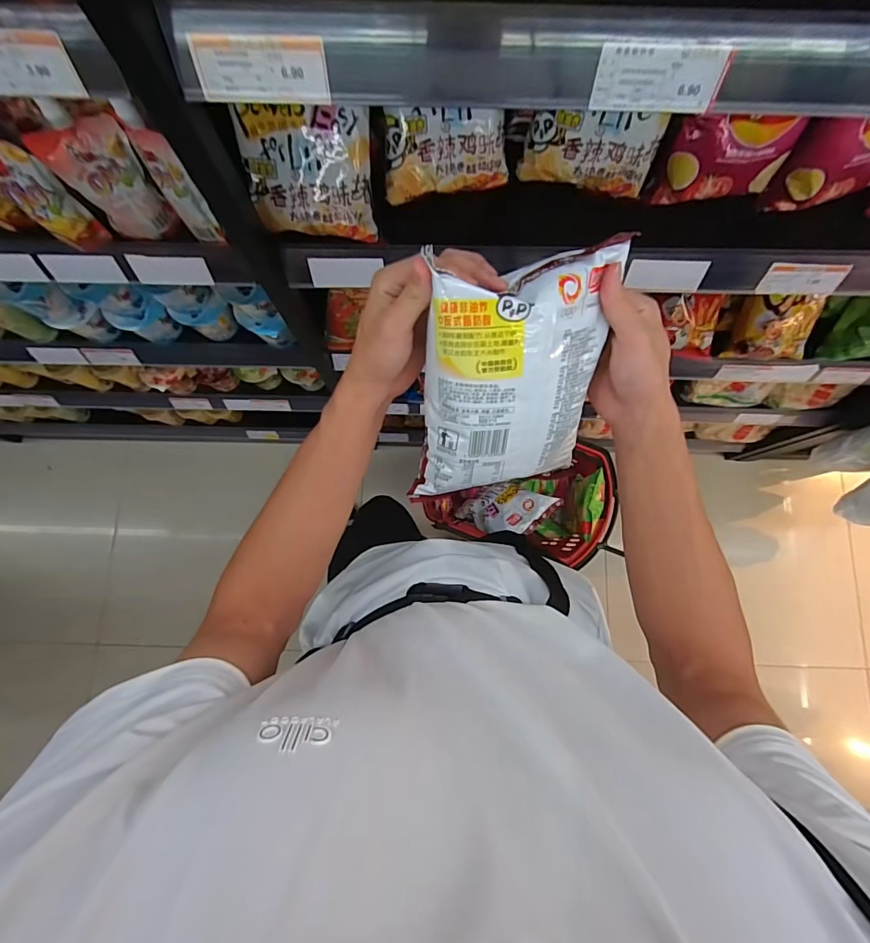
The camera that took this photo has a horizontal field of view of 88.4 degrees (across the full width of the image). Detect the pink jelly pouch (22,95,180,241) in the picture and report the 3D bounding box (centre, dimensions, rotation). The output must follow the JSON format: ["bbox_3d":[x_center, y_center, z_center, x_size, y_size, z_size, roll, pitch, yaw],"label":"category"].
[{"bbox_3d":[-0.355,-0.317,0.484,0.081,0.145,0.031,-14,80,-3],"label":"pink jelly pouch"}]

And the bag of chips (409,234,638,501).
[{"bbox_3d":[0.064,-0.065,0.359,0.142,0.204,0.041,-4,37,-11],"label":"bag of chips"}]

